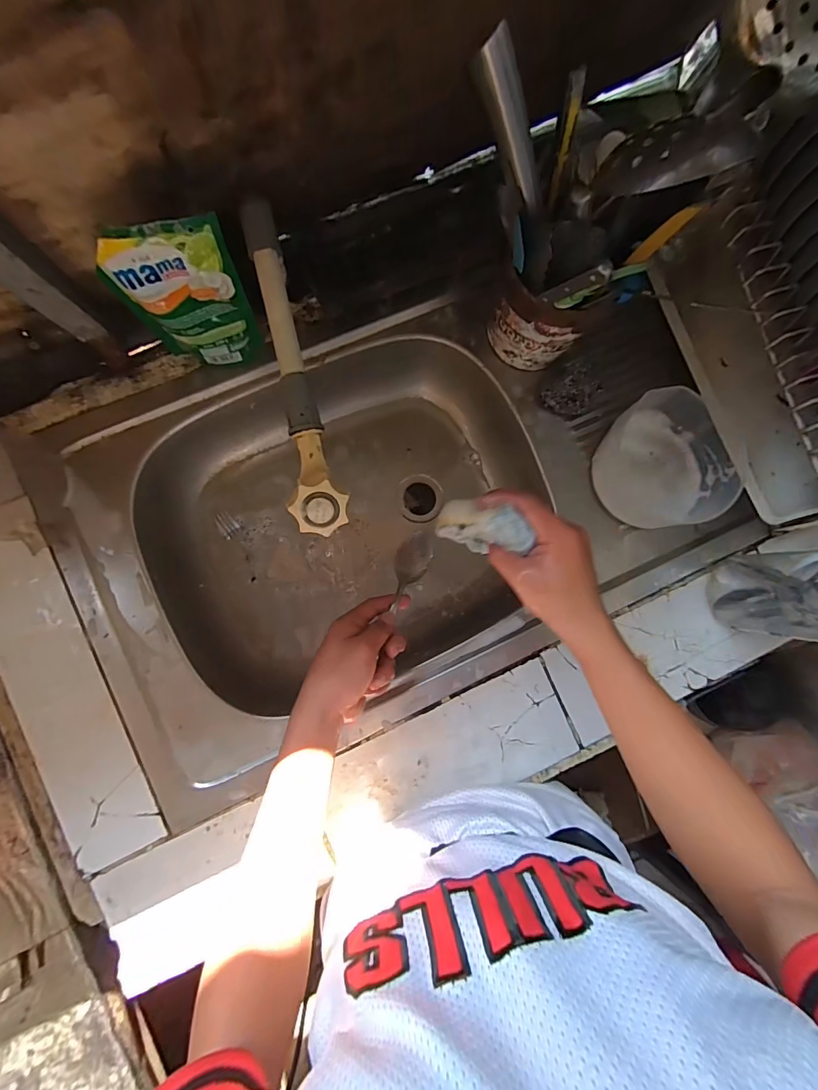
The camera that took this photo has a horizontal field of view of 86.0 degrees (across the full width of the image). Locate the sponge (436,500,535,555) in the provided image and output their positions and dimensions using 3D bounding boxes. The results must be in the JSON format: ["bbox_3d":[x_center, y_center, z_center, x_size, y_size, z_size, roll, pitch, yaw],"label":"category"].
[{"bbox_3d":[0.058,-0.015,0.370,0.085,0.033,0.036,10,82,40],"label":"sponge"}]

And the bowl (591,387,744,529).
[{"bbox_3d":[0.295,-0.100,0.511,0.142,0.055,0.153,0,85,-4],"label":"bowl"}]

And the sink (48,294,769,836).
[{"bbox_3d":[-0.009,-0.049,0.565,0.743,0.122,0.443,-25,87,-6],"label":"sink"}]

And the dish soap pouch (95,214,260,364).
[{"bbox_3d":[-0.214,-0.238,0.433,0.109,0.161,0.057,-9,85,-4],"label":"dish soap pouch"}]

